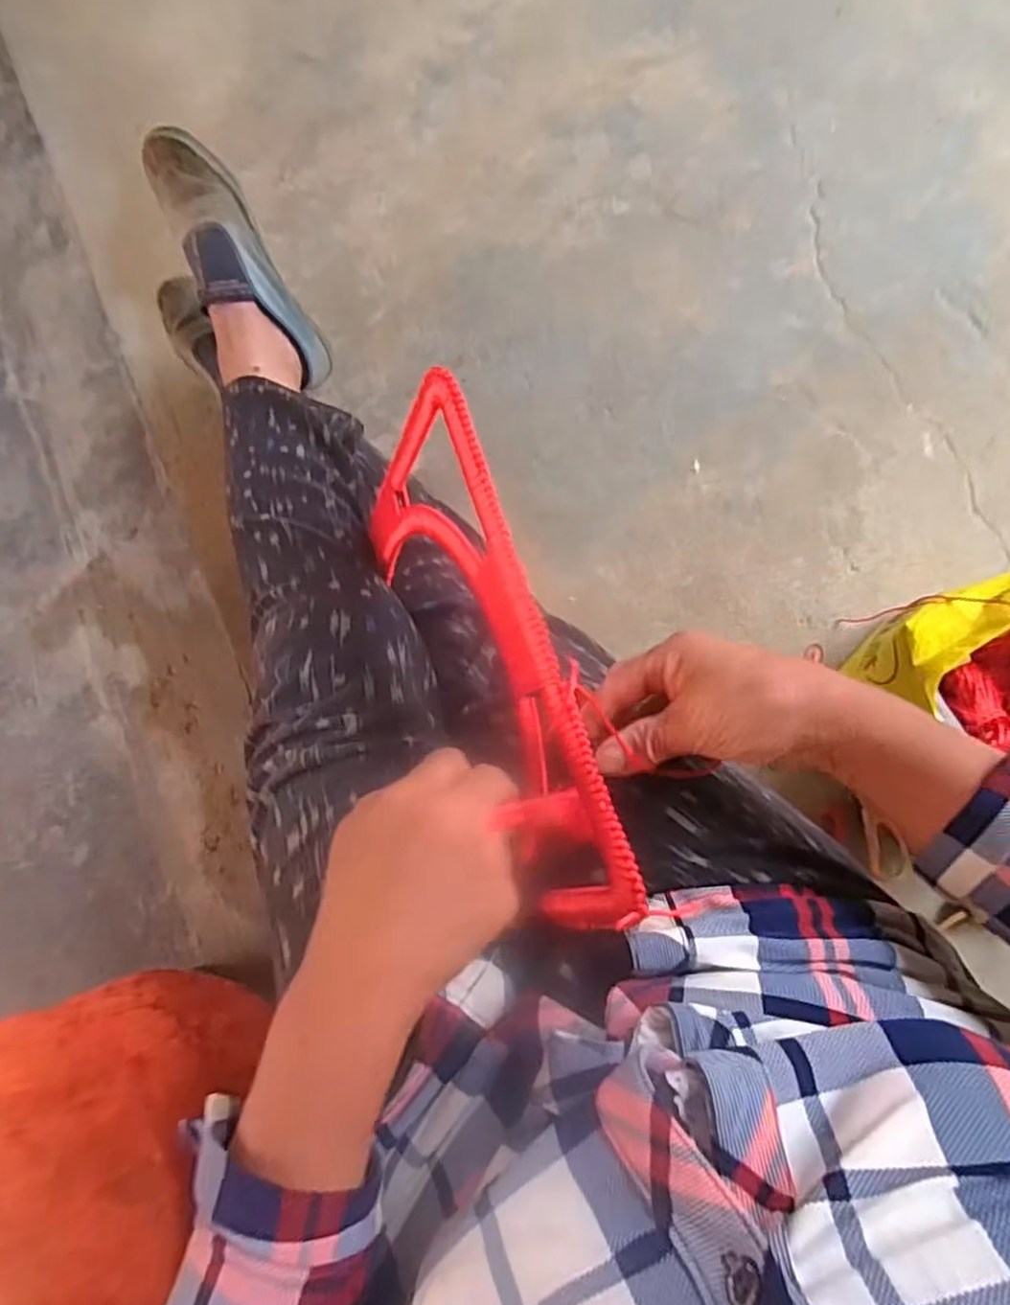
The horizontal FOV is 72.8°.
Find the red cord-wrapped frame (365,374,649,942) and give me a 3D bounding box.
[{"bbox_3d":[-0.022,0.011,0.437,0.015,0.195,0.317,-12,77,-27],"label":"red cord-wrapped frame"}]

